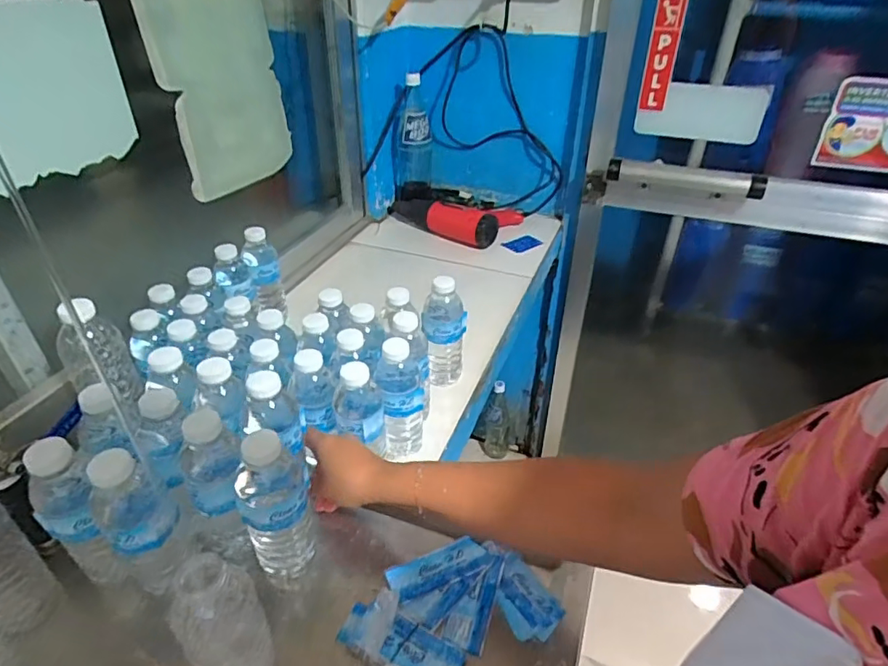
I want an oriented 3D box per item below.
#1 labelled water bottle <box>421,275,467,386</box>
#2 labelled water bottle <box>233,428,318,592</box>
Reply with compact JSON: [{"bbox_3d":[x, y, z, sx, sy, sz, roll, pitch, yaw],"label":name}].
[{"bbox_3d":[0.000,-0.005,0.778,0.060,0.176,0.052,-1,36,-2],"label":"labelled water bottle"},{"bbox_3d":[-0.155,0.158,0.495,0.057,0.177,0.060,-5,34,-11],"label":"labelled water bottle"}]

